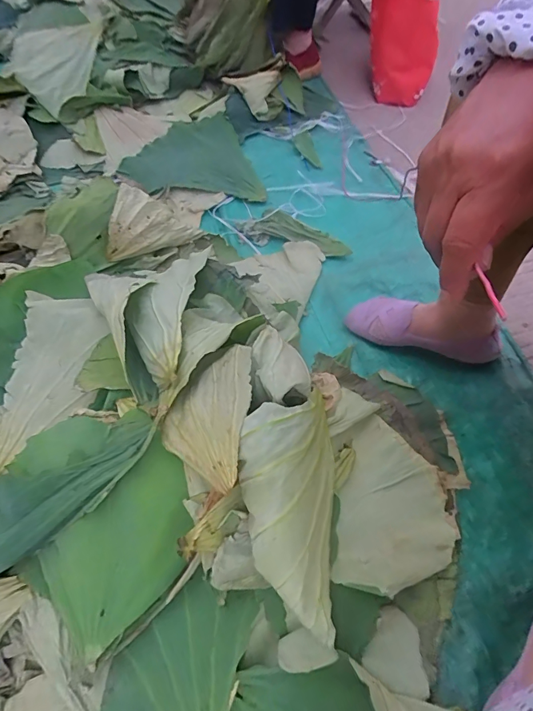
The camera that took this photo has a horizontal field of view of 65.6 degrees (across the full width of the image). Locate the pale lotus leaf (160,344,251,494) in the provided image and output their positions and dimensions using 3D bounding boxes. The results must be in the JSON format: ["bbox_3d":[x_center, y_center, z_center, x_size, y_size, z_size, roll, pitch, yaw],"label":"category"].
[{"bbox_3d":[-0.071,0.070,0.497,0.125,0.032,0.174,-13,52,34],"label":"pale lotus leaf"}]

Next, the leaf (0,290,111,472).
[{"bbox_3d":[-0.362,0.034,0.683,0.153,0.038,0.300,3,59,4],"label":"leaf"}]

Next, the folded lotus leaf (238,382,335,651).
[{"bbox_3d":[0.024,0.156,0.449,0.103,0.102,0.234,3,59,4],"label":"folded lotus leaf"}]

